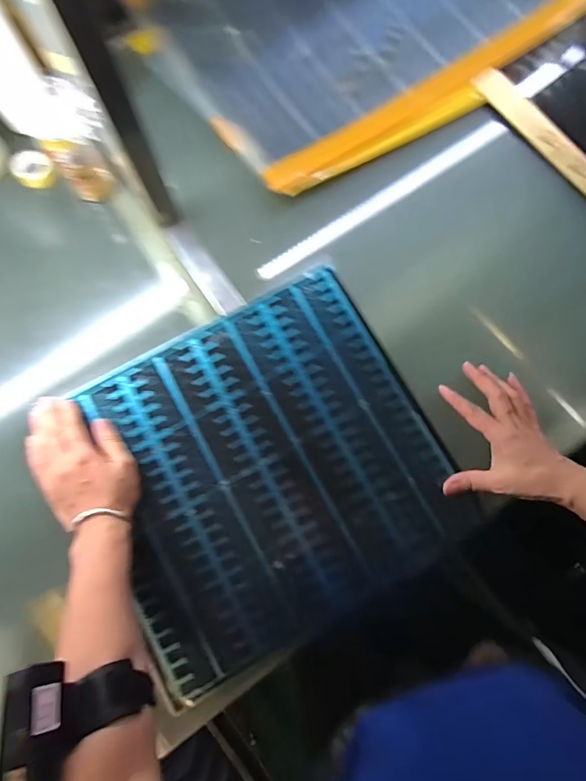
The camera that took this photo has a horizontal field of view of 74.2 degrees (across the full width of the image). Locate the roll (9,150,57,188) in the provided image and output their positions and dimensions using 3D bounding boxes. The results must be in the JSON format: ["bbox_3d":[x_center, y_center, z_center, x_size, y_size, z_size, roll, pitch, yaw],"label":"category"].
[{"bbox_3d":[-0.318,-0.273,0.475,0.045,0.015,0.049,0,80,-1],"label":"roll"}]

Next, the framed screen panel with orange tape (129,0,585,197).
[{"bbox_3d":[0.086,-0.536,0.532,0.548,0.024,0.415,-31,82,-6],"label":"framed screen panel with orange tape"}]

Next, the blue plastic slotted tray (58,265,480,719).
[{"bbox_3d":[-0.027,0.083,0.434,0.361,0.015,0.350,-28,81,-6],"label":"blue plastic slotted tray"}]

